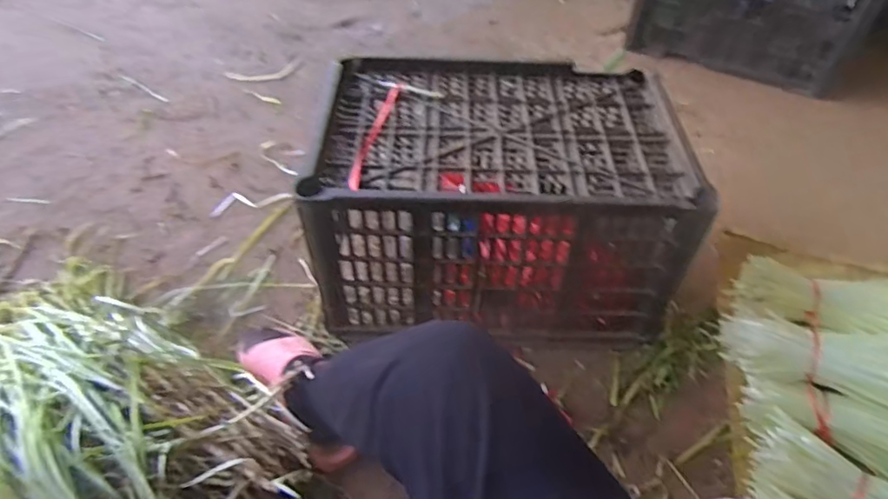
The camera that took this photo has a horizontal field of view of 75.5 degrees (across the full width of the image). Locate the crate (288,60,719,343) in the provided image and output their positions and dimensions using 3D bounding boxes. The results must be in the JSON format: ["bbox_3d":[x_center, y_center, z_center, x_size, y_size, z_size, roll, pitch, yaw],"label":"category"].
[{"bbox_3d":[0.075,-0.086,0.870,0.476,0.264,0.340,2,48,0],"label":"crate"}]

